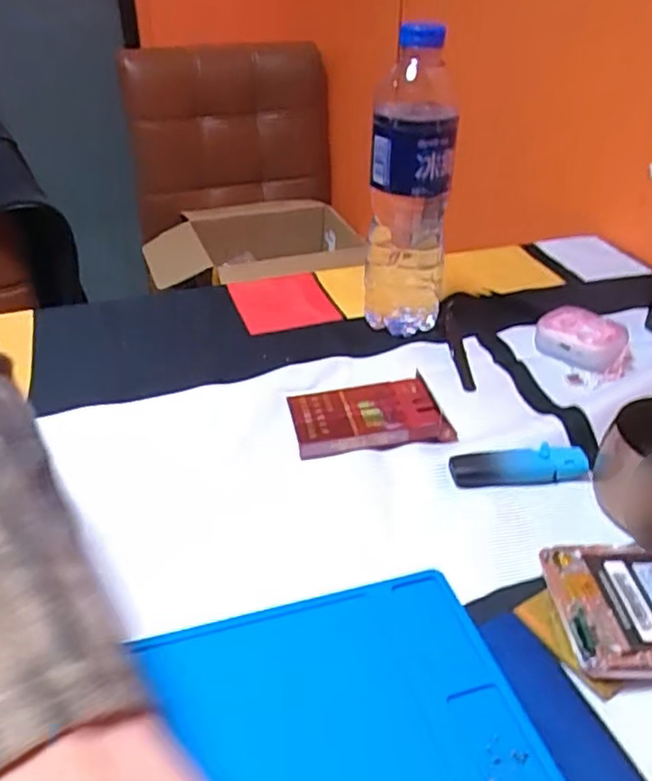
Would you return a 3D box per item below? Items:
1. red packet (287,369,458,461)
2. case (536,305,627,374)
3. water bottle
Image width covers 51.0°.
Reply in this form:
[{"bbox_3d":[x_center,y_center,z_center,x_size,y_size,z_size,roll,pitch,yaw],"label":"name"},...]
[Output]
[{"bbox_3d":[0.028,0.018,0.464,0.099,0.018,0.058,-6,34,-9],"label":"red packet"},{"bbox_3d":[0.203,-0.040,0.545,0.066,0.029,0.048,22,40,29],"label":"case"},{"bbox_3d":[0.066,-0.153,0.535,0.061,0.227,0.065,7,35,10],"label":"water bottle"}]

